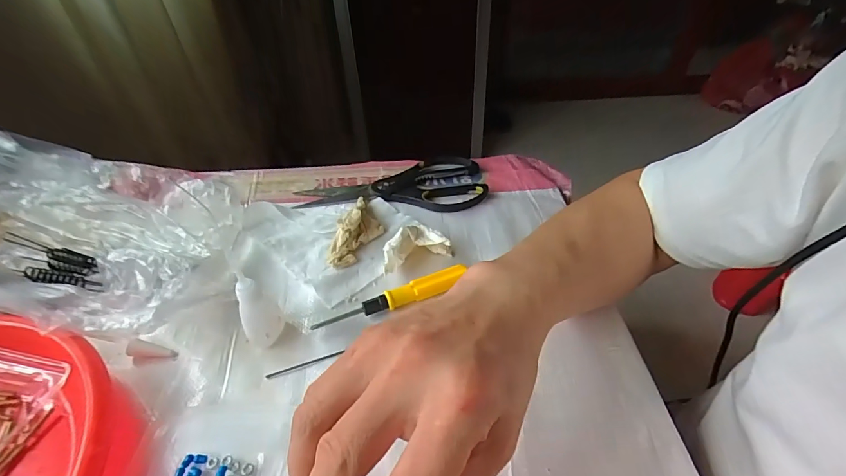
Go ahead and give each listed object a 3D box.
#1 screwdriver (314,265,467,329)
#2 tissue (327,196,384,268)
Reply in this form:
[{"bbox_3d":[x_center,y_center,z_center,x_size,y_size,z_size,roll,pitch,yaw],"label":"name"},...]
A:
[{"bbox_3d":[-0.026,0.054,0.359,0.138,0.016,0.015,-18,44,-15],"label":"screwdriver"},{"bbox_3d":[-0.065,-0.012,0.416,0.041,0.028,0.098,5,43,10],"label":"tissue"}]

